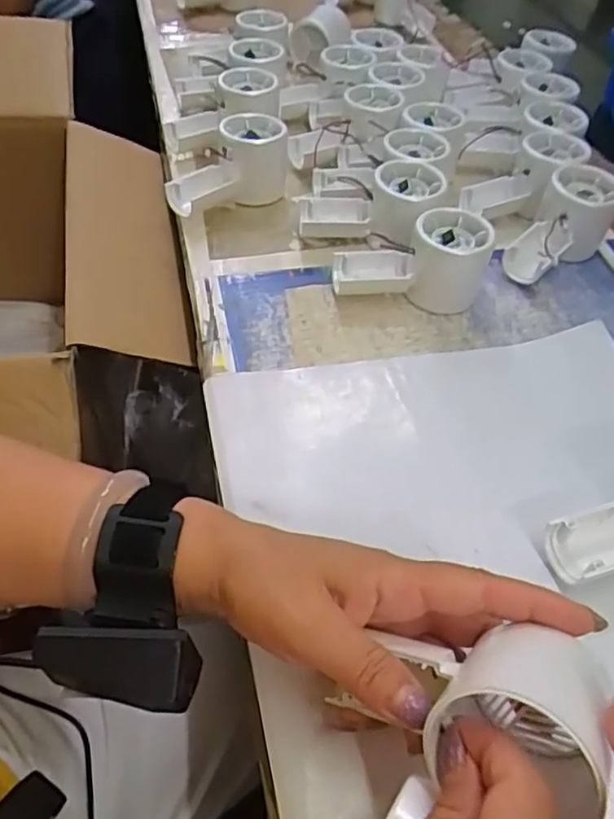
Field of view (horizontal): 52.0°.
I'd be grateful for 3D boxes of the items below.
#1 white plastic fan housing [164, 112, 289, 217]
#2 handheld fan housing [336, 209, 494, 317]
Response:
[{"bbox_3d":[-0.063,-0.202,0.533,0.058,0.053,0.109,29,53,18],"label":"white plastic fan housing"},{"bbox_3d":[0.078,-0.114,0.474,0.109,0.054,0.054,6,50,0],"label":"handheld fan housing"}]

